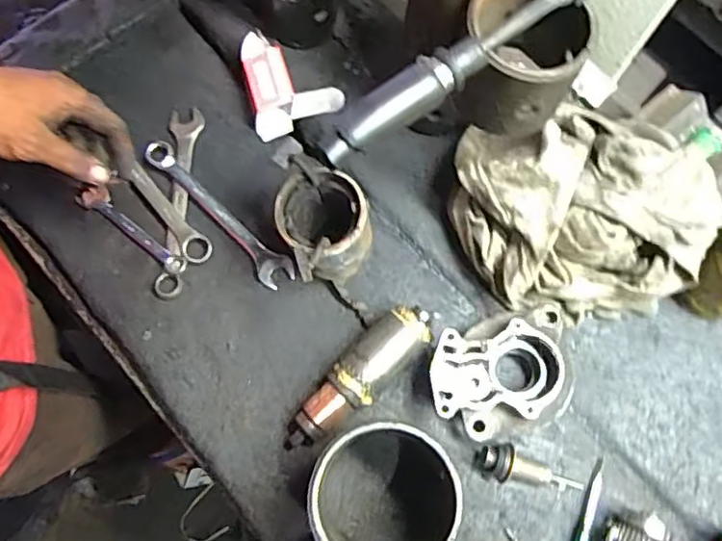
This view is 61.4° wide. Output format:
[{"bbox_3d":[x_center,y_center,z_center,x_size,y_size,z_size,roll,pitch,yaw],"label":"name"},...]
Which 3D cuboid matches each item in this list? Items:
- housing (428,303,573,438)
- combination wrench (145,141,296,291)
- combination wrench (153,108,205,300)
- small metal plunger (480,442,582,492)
[{"bbox_3d":[0.125,0.092,0.541,0.136,0.060,0.103,-11,73,-5],"label":"housing"},{"bbox_3d":[-0.145,-0.056,0.611,0.196,0.011,0.034,43,77,8],"label":"combination wrench"},{"bbox_3d":[-0.188,-0.072,0.616,0.035,0.016,0.201,3,72,0],"label":"combination wrench"},{"bbox_3d":[0.151,0.179,0.538,0.092,0.030,0.030,18,73,5],"label":"small metal plunger"}]

